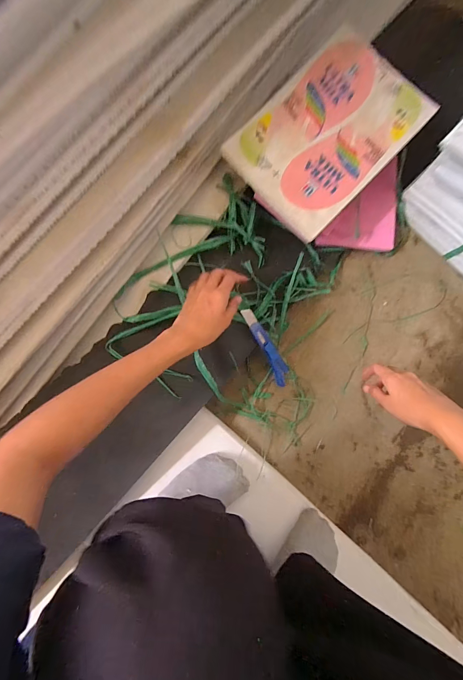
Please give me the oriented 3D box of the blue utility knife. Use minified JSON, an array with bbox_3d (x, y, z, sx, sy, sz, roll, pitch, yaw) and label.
[{"bbox_3d":[0.061,0.013,0.532,0.030,0.014,0.158,-33,116,-2],"label":"blue utility knife"}]

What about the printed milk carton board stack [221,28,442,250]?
[{"bbox_3d":[0.148,-0.316,0.479,0.192,0.023,0.278,45,88,3],"label":"printed milk carton board stack"}]

